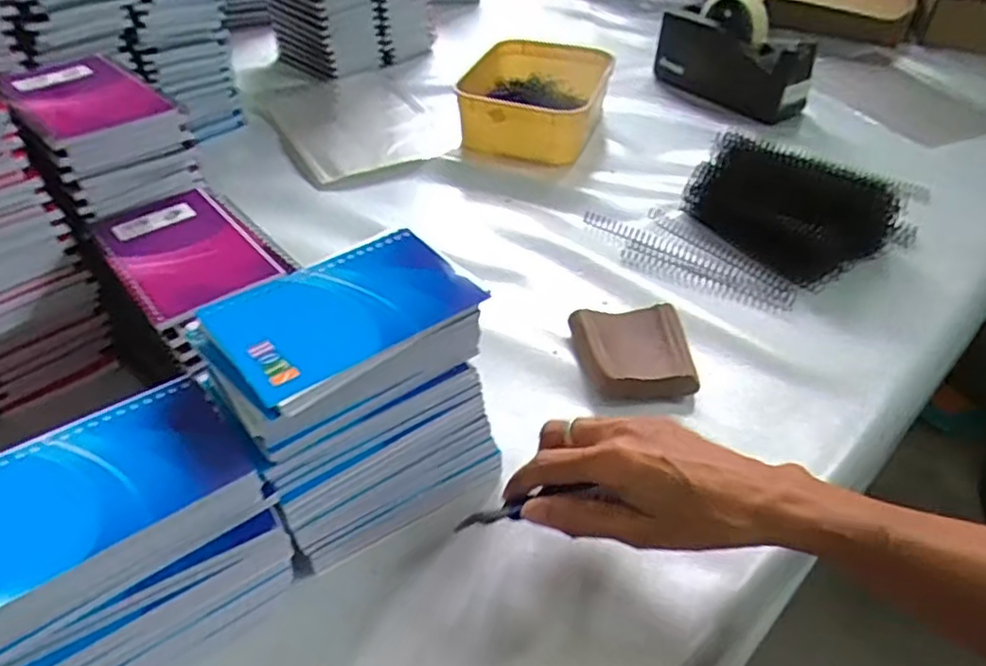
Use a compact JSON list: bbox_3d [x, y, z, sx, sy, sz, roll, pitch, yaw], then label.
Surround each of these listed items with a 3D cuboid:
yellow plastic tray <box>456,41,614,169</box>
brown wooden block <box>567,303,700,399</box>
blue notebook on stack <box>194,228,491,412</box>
[{"bbox_3d":[0.042,-0.275,0.787,0.170,0.059,0.198,10,42,9],"label":"yellow plastic tray"},{"bbox_3d":[0.110,0.013,0.512,0.086,0.021,0.087,-4,42,-7],"label":"brown wooden block"},{"bbox_3d":[-0.076,-0.013,0.351,0.127,0.008,0.083,-29,50,-31],"label":"blue notebook on stack"}]

